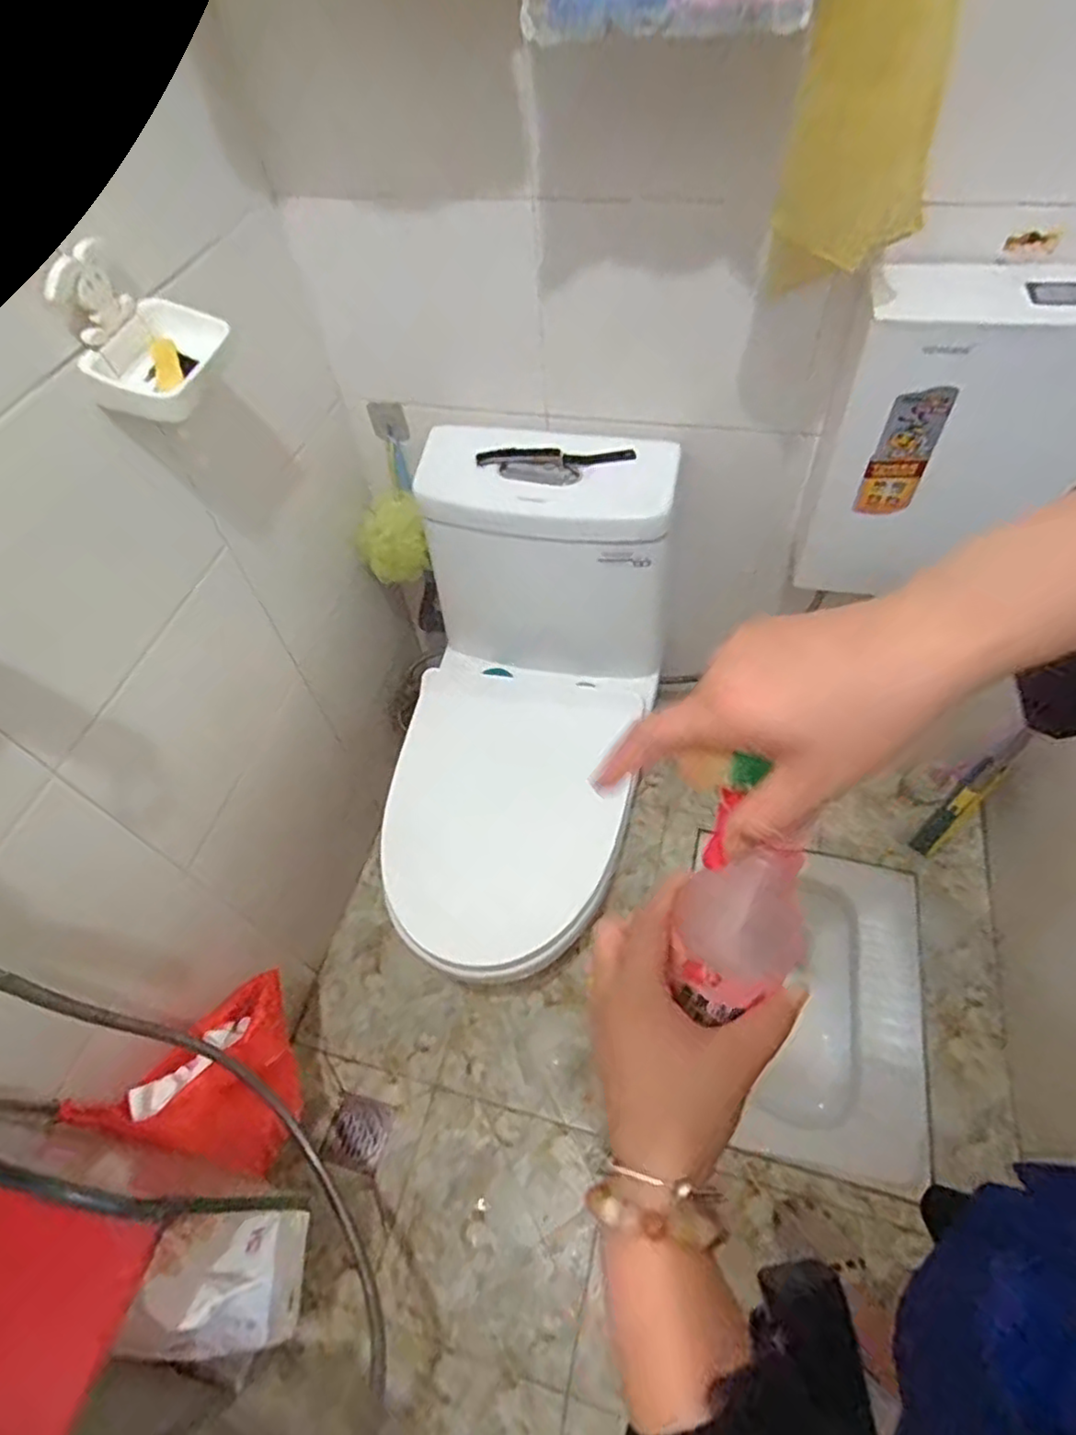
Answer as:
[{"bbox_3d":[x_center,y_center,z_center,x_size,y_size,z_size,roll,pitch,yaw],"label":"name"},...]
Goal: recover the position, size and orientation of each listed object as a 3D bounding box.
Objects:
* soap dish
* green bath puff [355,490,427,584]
[{"bbox_3d":[-0.361,-0.351,0.599,0.081,0.108,0.126,11,56,12],"label":"soap dish"},{"bbox_3d":[-0.245,-0.298,1.090,0.116,0.126,0.102,-19,56,-9],"label":"green bath puff"}]

